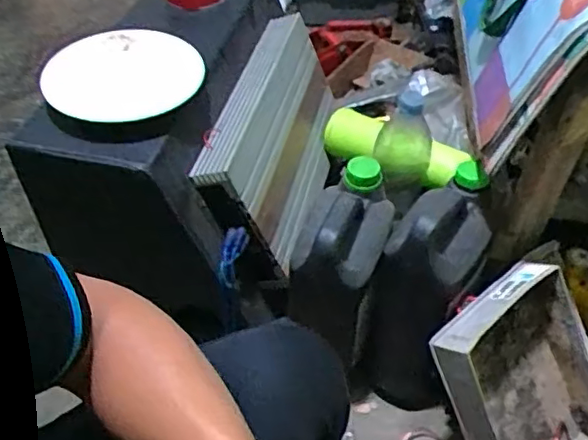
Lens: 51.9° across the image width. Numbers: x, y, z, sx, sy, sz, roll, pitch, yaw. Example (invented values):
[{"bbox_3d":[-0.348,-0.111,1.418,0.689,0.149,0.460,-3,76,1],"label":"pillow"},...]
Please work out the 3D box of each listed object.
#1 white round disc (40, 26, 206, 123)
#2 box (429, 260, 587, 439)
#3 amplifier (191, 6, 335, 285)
[{"bbox_3d":[-0.223,-0.196,0.798,0.202,0.015,0.208,1,47,1],"label":"white round disc"},{"bbox_3d":[0.318,0.240,0.802,0.229,0.329,0.061,-34,20,-29],"label":"box"},{"bbox_3d":[-0.014,-0.128,0.963,0.057,0.231,0.423,-7,43,28],"label":"amplifier"}]

